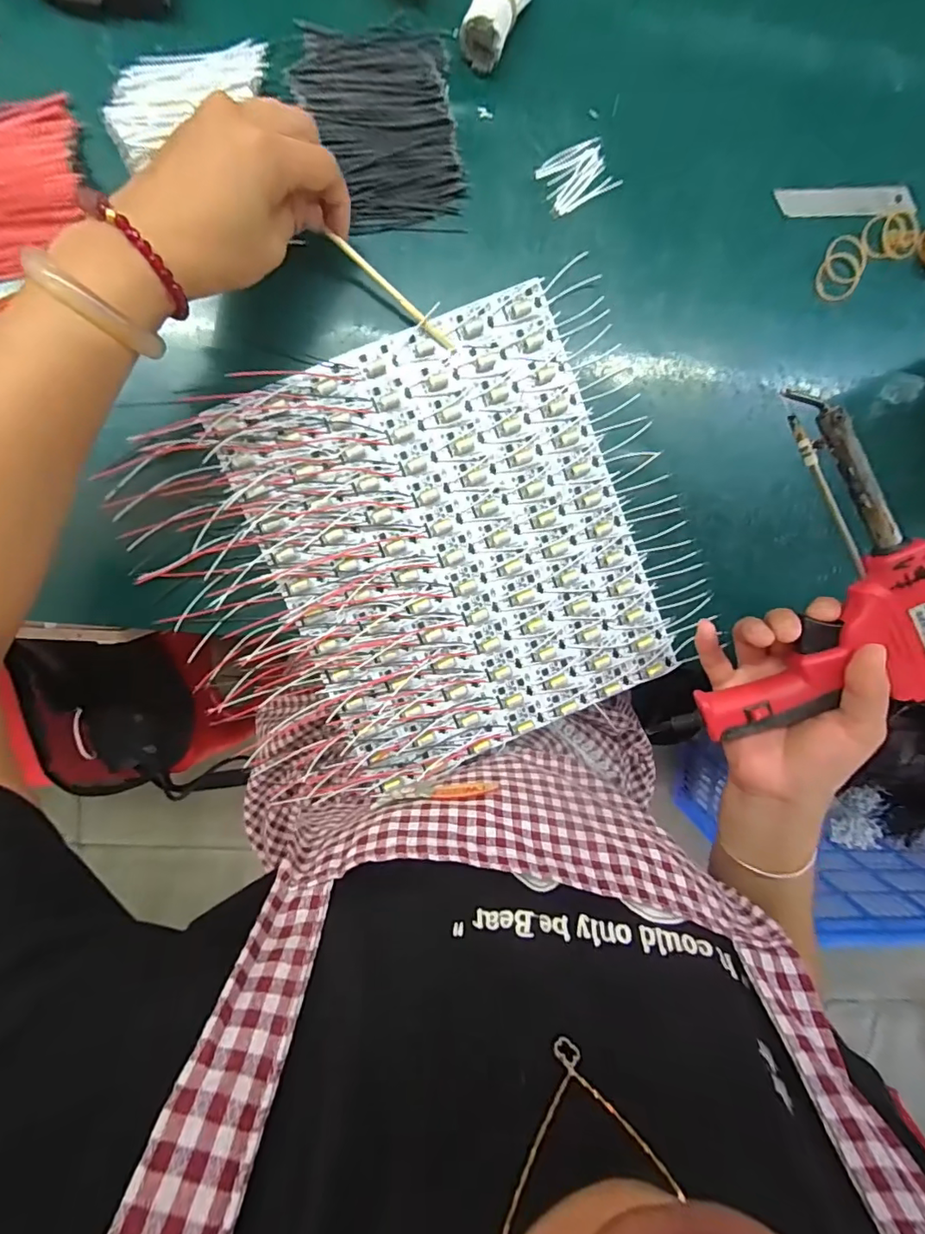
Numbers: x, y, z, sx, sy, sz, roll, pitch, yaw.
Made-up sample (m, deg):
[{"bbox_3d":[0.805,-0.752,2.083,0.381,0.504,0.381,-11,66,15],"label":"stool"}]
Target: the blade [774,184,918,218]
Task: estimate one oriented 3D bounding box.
[{"bbox_3d":[0.269,-0.293,0.351,0.094,0.004,0.019,-2,99,0],"label":"blade"}]

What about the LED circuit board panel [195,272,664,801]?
[{"bbox_3d":[-0.004,-0.048,0.350,0.240,0.011,0.286,-22,99,-2],"label":"LED circuit board panel"}]

